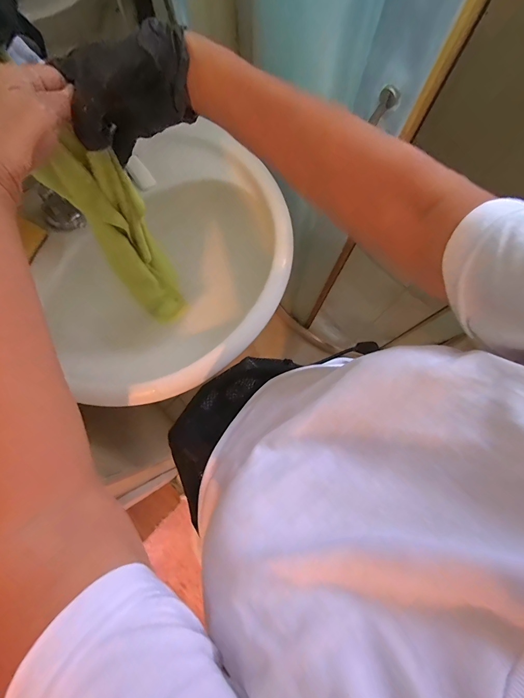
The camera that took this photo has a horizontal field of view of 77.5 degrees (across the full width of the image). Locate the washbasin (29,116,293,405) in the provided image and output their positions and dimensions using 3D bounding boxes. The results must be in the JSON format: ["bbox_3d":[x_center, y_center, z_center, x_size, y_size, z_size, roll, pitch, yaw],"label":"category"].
[{"bbox_3d":[-0.169,-0.119,0.634,0.384,0.190,0.492,33,79,6],"label":"washbasin"}]

